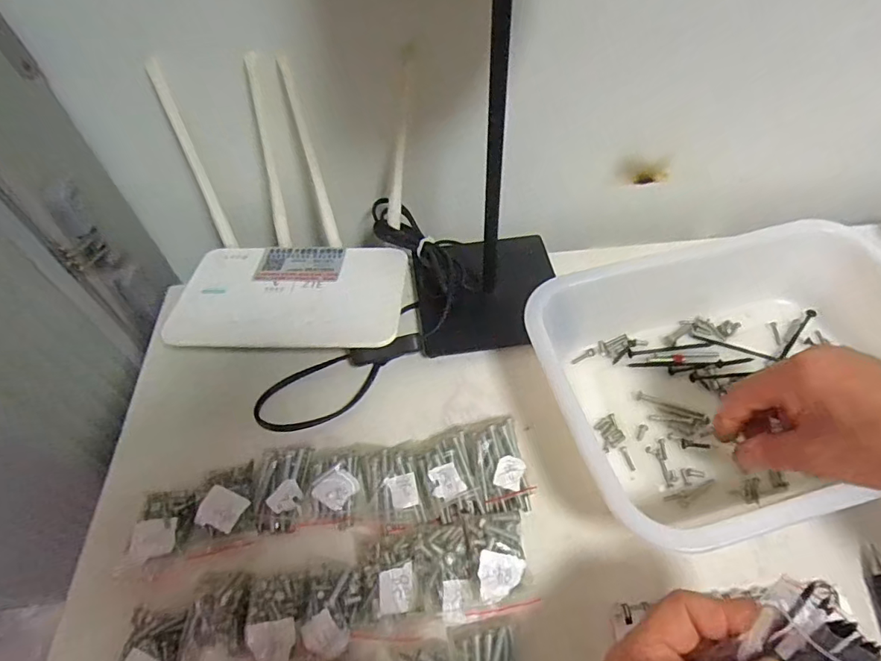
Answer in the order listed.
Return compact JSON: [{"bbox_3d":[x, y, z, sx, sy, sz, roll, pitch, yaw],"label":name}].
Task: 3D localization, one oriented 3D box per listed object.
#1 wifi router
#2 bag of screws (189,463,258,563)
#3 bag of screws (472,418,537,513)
[{"bbox_3d":[-0.128,-0.113,0.447,0.193,0.147,0.238,0,59,2],"label":"wifi router"},{"bbox_3d":[-0.152,0.124,0.365,0.043,0.011,0.060,-12,59,-5],"label":"bag of screws"},{"bbox_3d":[0.044,0.099,0.382,0.035,0.021,0.064,-10,59,-4],"label":"bag of screws"}]

